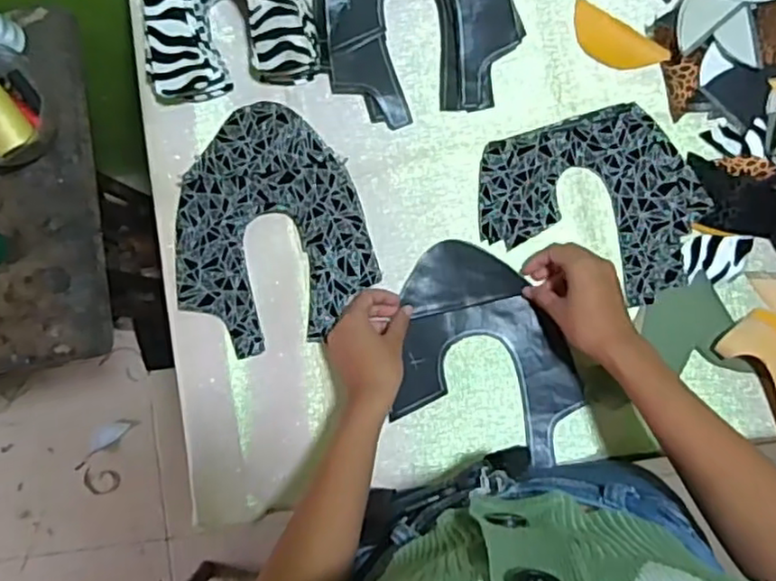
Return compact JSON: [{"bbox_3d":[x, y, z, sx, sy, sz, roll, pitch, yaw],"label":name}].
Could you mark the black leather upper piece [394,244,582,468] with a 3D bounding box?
[{"bbox_3d":[0.101,0.056,0.642,0.176,0.013,0.181,13,89,7],"label":"black leather upper piece"}]

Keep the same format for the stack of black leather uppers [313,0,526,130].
[{"bbox_3d":[0.025,-0.291,0.655,0.198,0.049,0.230,-10,87,6],"label":"stack of black leather uppers"}]

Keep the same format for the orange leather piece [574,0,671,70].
[{"bbox_3d":[0.224,-0.248,0.659,0.104,0.011,0.043,38,92,7],"label":"orange leather piece"}]

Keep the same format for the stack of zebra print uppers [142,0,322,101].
[{"bbox_3d":[-0.163,-0.288,0.659,0.166,0.076,0.164,-10,87,6],"label":"stack of zebra print uppers"}]

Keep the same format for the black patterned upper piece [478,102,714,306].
[{"bbox_3d":[0.202,-0.100,0.646,0.213,0.005,0.167,25,91,7],"label":"black patterned upper piece"}]

